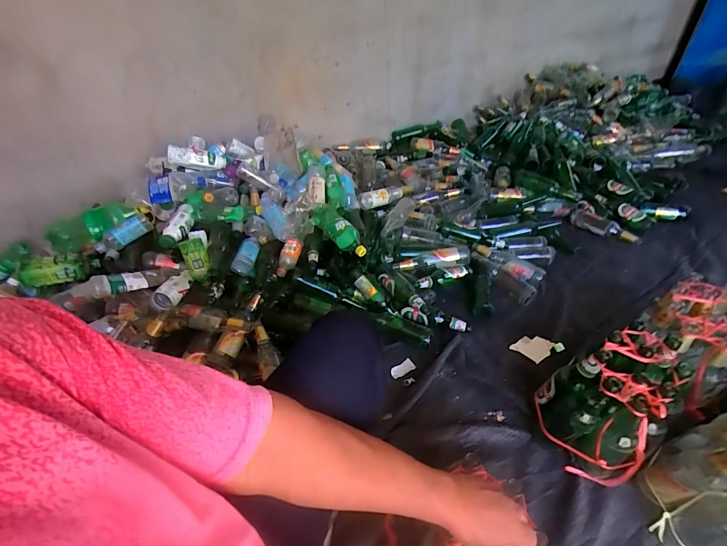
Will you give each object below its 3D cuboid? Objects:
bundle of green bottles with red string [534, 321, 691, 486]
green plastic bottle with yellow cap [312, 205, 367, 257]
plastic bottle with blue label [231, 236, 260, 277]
[{"bbox_3d":[0.530,0.271,0.751,0.257,0.245,0.211,-24,43,-20],"label":"bundle of green bottles with red string"},{"bbox_3d":[-0.075,-0.141,1.159,0.081,0.079,0.260,-27,44,-22],"label":"green plastic bottle with yellow cap"},{"bbox_3d":[-0.362,-0.062,1.101,0.065,0.062,0.156,-3,40,4],"label":"plastic bottle with blue label"}]

